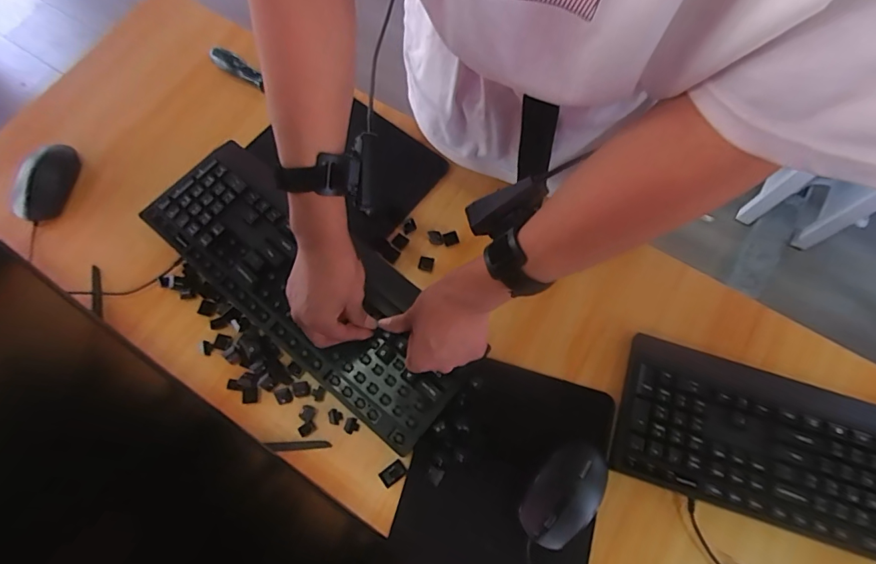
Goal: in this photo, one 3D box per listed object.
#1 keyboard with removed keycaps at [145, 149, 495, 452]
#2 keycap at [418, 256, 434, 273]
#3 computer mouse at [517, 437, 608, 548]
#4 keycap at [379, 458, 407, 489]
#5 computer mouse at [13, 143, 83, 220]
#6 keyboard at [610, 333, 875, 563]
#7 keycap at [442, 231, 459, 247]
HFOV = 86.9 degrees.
[{"bbox_3d":[-0.156,0.001,0.549,0.424,0.033,0.165,41,76,12],"label":"keyboard with removed keycaps"},{"bbox_3d":[-0.015,-0.023,0.565,0.018,0.004,0.018,12,71,5],"label":"keycap"},{"bbox_3d":[0.131,0.216,0.474,0.062,0.031,0.107,35,74,12],"label":"computer mouse"},{"bbox_3d":[-0.048,0.202,0.488,0.028,0.004,0.018,-36,74,-11],"label":"keycap"},{"bbox_3d":[-0.505,-0.132,0.598,0.051,0.027,0.105,15,71,6],"label":"computer mouse"},{"bbox_3d":[0.408,0.188,0.474,0.430,0.029,0.156,17,71,7],"label":"keyboard"},{"bbox_3d":[0.016,-0.054,0.577,0.018,0.004,0.018,-21,71,-7],"label":"keycap"}]

